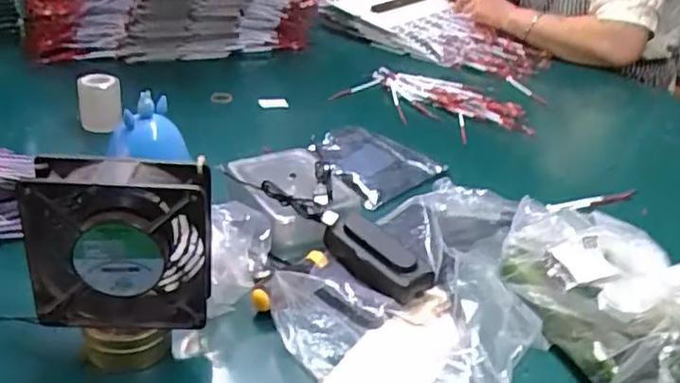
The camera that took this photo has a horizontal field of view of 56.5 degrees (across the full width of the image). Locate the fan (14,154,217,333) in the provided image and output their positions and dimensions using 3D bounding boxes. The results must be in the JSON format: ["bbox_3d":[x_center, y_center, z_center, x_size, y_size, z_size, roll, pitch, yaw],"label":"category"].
[{"bbox_3d":[-0.155,0.038,0.450,0.122,0.121,0.042,0,31,-7],"label":"fan"}]

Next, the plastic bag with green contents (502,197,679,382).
[{"bbox_3d":[0.224,0.081,0.526,0.133,0.095,0.234,-6,30,-18],"label":"plastic bag with green contents"}]

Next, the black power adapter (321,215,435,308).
[{"bbox_3d":[0.033,0.061,0.566,0.053,0.031,0.106,-16,34,-32],"label":"black power adapter"}]

